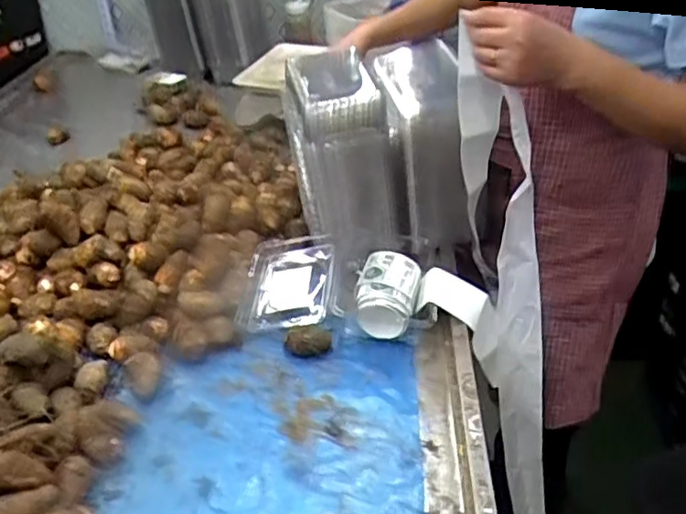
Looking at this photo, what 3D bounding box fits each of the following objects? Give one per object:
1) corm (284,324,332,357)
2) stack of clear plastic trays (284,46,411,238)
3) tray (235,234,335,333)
[{"bbox_3d":[-0.044,0.106,0.830,0.060,0.032,0.046,-2,34,-3],"label":"corm"},{"bbox_3d":[0.006,-0.145,0.922,0.157,0.234,0.124,-5,34,-7],"label":"stack of clear plastic trays"},{"bbox_3d":[-0.075,0.030,0.898,0.117,0.024,0.165,-2,47,8],"label":"tray"}]

